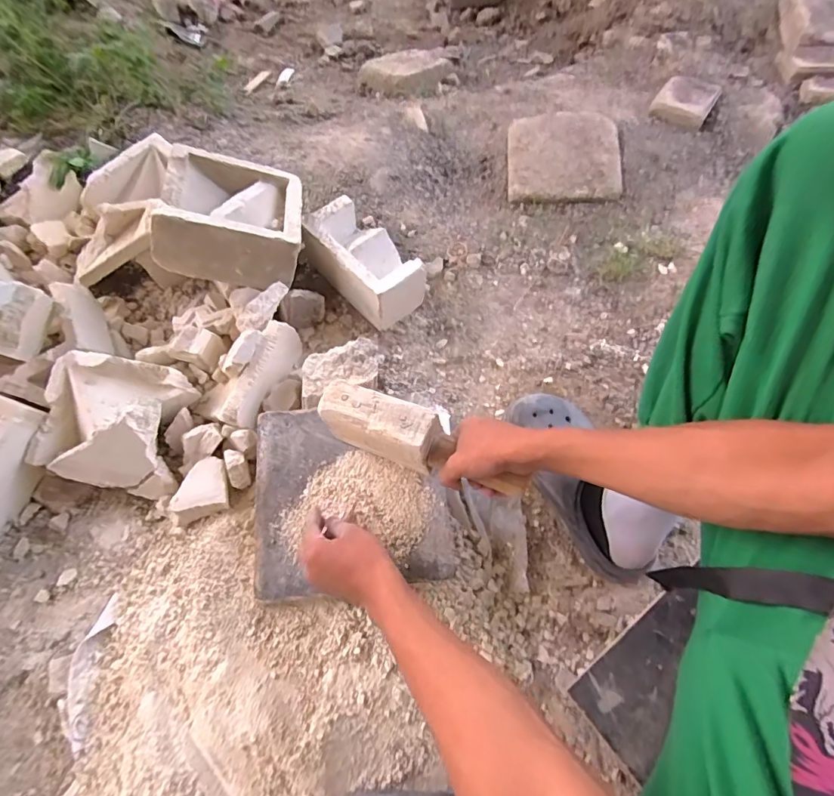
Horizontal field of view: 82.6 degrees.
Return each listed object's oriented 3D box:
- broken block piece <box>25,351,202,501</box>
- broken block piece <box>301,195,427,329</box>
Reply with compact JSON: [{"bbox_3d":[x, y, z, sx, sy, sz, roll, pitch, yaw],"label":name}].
[{"bbox_3d":[-0.423,0.031,0.655,0.181,0.087,0.167,8,67,3],"label":"broken block piece"},{"bbox_3d":[-0.086,-0.226,0.797,0.201,0.100,0.117,41,73,16],"label":"broken block piece"}]

